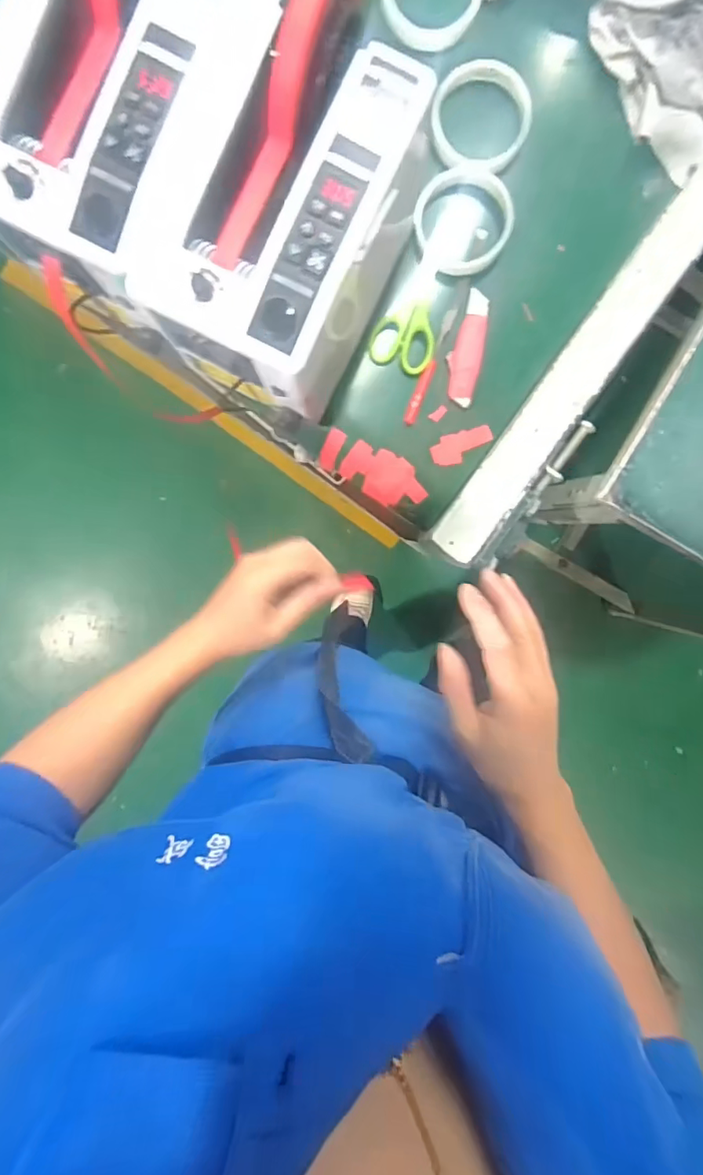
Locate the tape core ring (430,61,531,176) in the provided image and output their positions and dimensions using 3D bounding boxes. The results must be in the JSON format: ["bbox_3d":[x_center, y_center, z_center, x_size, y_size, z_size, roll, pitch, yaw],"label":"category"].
[{"bbox_3d":[0.114,-0.410,0.457,0.086,0.010,0.080,0,96,0],"label":"tape core ring"}]

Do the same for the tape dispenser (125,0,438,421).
[{"bbox_3d":[-0.036,-0.281,0.399,0.142,0.153,0.241,28,95,-3],"label":"tape dispenser"}]

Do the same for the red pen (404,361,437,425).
[{"bbox_3d":[0.063,-0.180,0.484,0.010,0.011,0.058,21,96,-2],"label":"red pen"}]

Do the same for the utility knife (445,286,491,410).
[{"bbox_3d":[0.106,-0.220,0.481,0.029,0.006,0.101,9,96,-1],"label":"utility knife"}]

